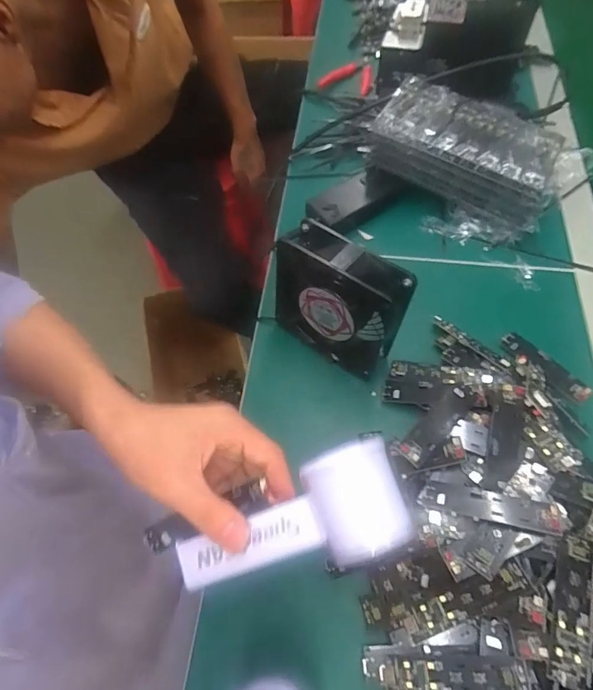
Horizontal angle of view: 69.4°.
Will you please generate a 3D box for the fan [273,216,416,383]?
[{"bbox_3d":[0.039,-0.041,0.403,0.122,0.116,0.058,32,68,19],"label":"fan"}]

